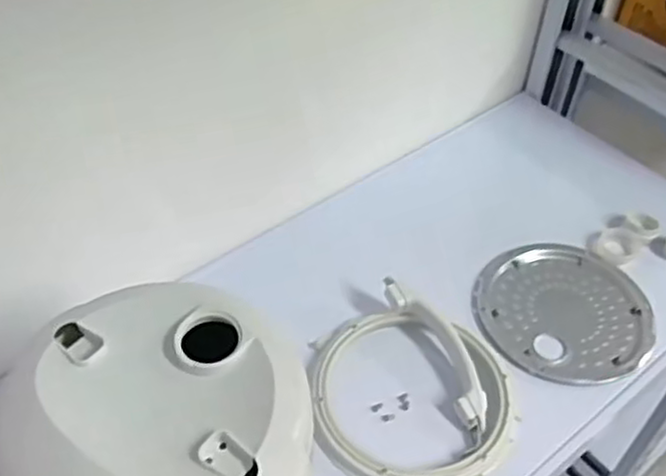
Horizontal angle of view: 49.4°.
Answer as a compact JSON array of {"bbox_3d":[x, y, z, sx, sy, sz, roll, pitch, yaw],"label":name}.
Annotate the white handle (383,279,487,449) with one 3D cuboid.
[{"bbox_3d":[0.110,0.110,0.707,0.050,0.041,0.176,-21,51,-20],"label":"white handle"}]

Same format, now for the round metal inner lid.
[{"bbox_3d":[0.246,0.076,0.777,0.184,0.015,0.173,1,47,-1],"label":"round metal inner lid"}]

